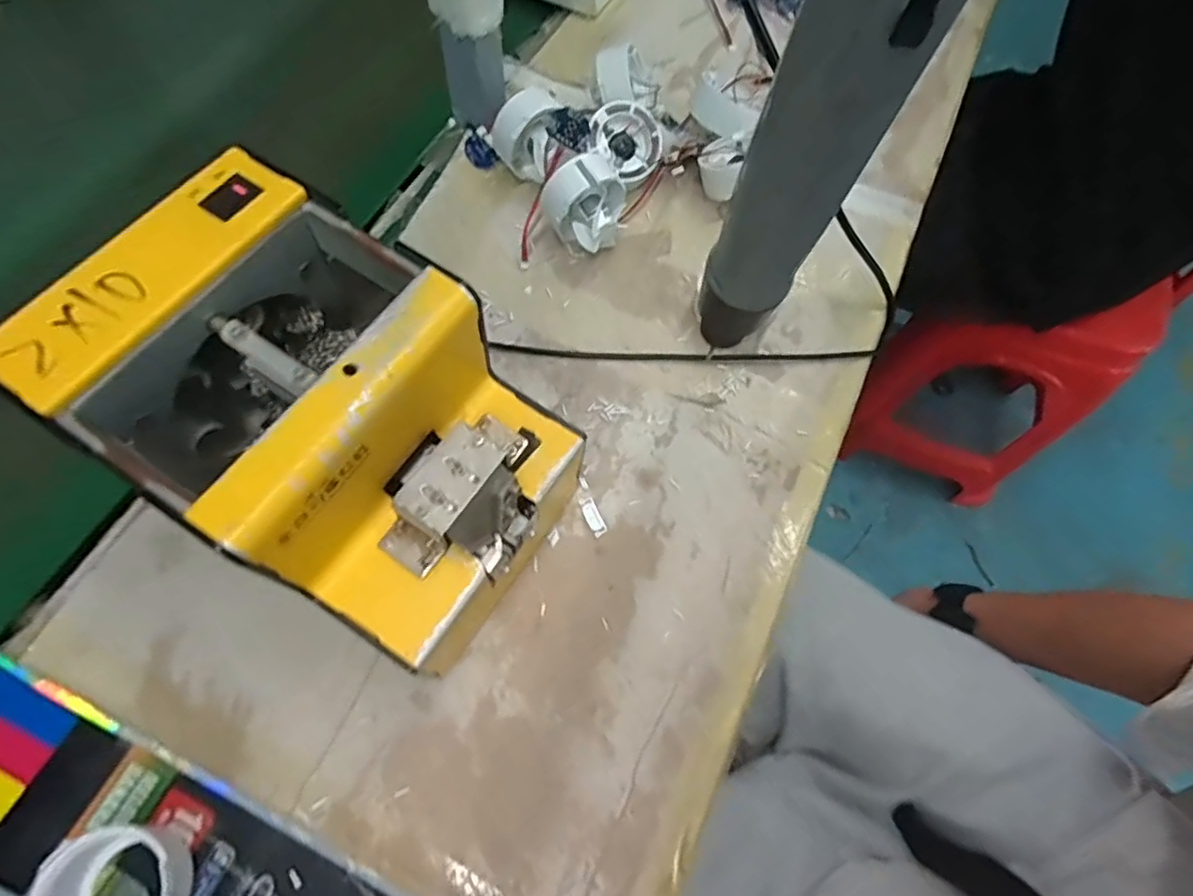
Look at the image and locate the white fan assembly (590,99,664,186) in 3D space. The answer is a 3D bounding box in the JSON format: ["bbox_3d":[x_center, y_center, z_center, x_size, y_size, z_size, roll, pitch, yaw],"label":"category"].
[{"bbox_3d":[0.023,-0.216,0.433,0.051,0.028,0.044,45,104,8],"label":"white fan assembly"}]

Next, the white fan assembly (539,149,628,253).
[{"bbox_3d":[-0.007,-0.158,0.405,0.049,0.053,0.042,-20,69,-12],"label":"white fan assembly"}]

